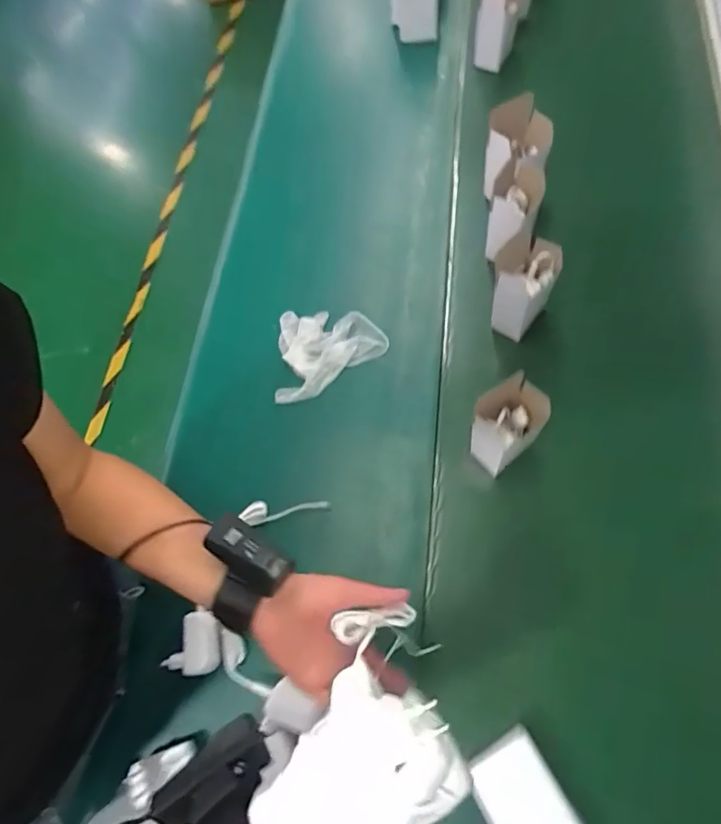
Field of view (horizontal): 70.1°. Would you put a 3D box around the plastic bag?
[{"bbox_3d":[-0.040,-0.080,0.694,0.143,0.031,0.126,-2,75,-2],"label":"plastic bag"}]

